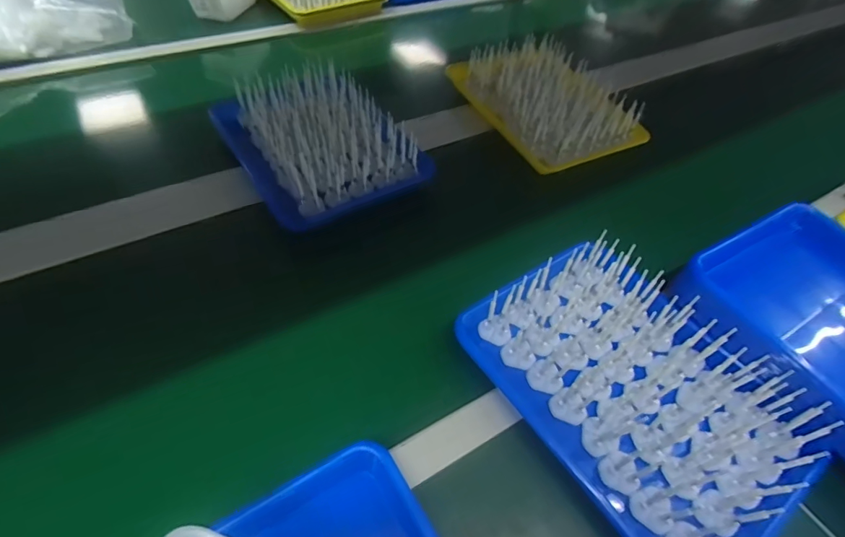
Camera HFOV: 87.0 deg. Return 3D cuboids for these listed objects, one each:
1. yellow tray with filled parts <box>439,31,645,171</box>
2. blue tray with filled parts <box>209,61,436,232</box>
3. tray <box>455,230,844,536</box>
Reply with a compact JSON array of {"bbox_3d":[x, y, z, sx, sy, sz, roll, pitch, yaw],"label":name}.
[{"bbox_3d":[0.223,-0.308,0.808,0.229,0.077,0.298,-18,55,-19],"label":"yellow tray with filled parts"},{"bbox_3d":[-0.165,-0.205,0.687,0.229,0.090,0.318,-29,59,-26],"label":"blue tray with filled parts"},{"bbox_3d":[0.226,0.120,0.471,0.248,0.075,0.323,-26,58,-24],"label":"tray"}]

